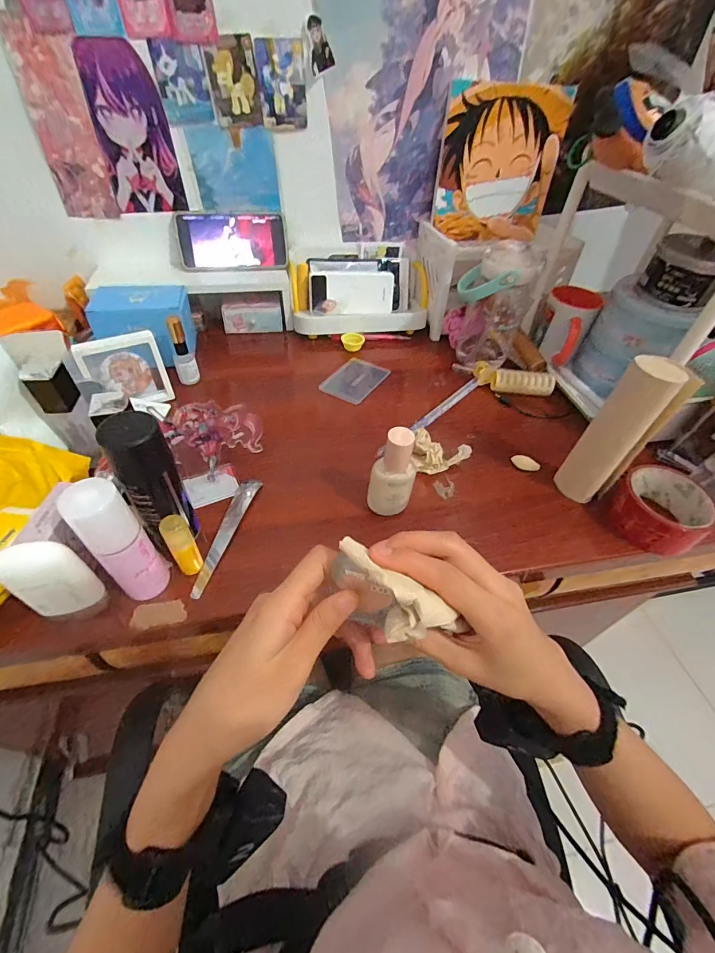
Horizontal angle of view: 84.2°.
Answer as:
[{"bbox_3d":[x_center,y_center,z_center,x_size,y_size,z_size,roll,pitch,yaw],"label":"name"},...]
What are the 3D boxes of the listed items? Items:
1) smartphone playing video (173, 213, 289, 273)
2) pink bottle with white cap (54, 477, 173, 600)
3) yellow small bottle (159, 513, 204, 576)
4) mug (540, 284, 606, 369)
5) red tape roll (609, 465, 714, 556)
[{"bbox_3d":[-0.196,-0.374,0.632,0.166,0.079,0.010,-8,29,-11],"label":"smartphone playing video"},{"bbox_3d":[-0.184,0.056,0.314,0.035,0.126,0.036,37,55,26],"label":"pink bottle with white cap"},{"bbox_3d":[-0.156,0.059,0.352,0.021,0.068,0.027,-26,54,-25],"label":"yellow small bottle"},{"bbox_3d":[0.330,-0.241,0.634,0.074,0.093,0.094,21,49,14],"label":"mug"},{"bbox_3d":[0.328,0.032,0.428,0.090,0.042,0.087,2,47,-3],"label":"red tape roll"}]

